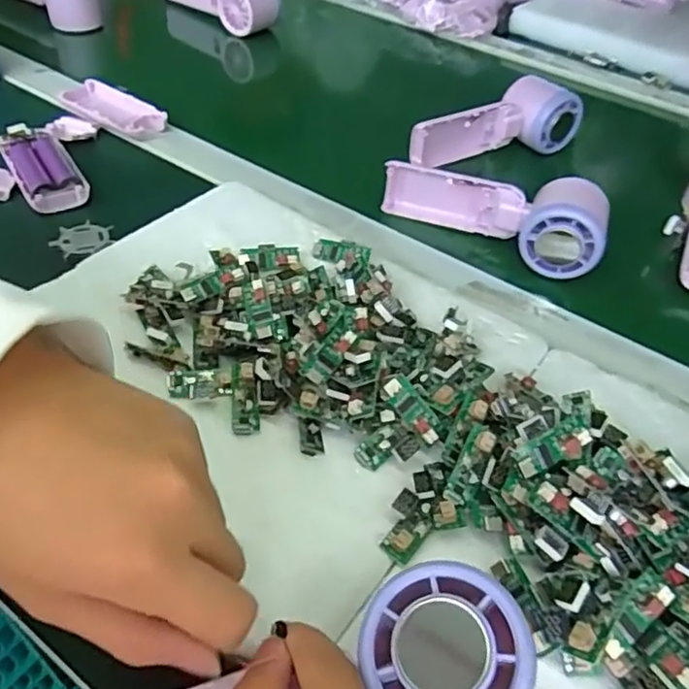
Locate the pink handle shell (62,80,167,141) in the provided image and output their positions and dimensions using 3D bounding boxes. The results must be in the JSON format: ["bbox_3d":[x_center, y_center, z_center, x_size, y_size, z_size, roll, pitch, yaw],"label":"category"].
[{"bbox_3d":[-0.206,-0.210,0.553,0.096,0.012,0.046,27,50,19],"label":"pink handle shell"}]

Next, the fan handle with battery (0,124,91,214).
[{"bbox_3d":[-0.234,-0.140,0.481,0.046,0.018,0.102,-22,52,-24],"label":"fan handle with battery"}]

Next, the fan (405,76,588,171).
[{"bbox_3d":[0.132,-0.200,0.556,0.163,0.059,0.038,-11,48,-15],"label":"fan"}]

